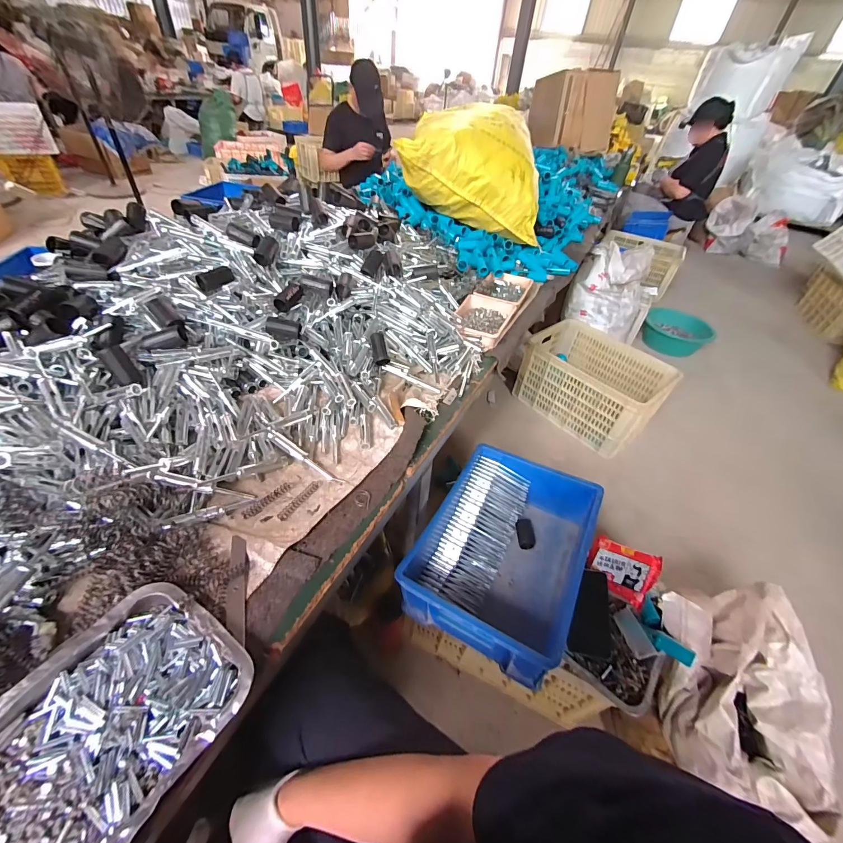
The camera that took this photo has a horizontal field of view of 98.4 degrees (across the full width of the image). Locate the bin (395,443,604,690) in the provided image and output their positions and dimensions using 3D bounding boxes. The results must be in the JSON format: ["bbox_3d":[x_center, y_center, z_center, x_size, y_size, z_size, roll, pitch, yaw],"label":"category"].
[{"bbox_3d":[0.173,0.261,0.766,0.300,0.152,0.412,25,47,18],"label":"bin"}]

